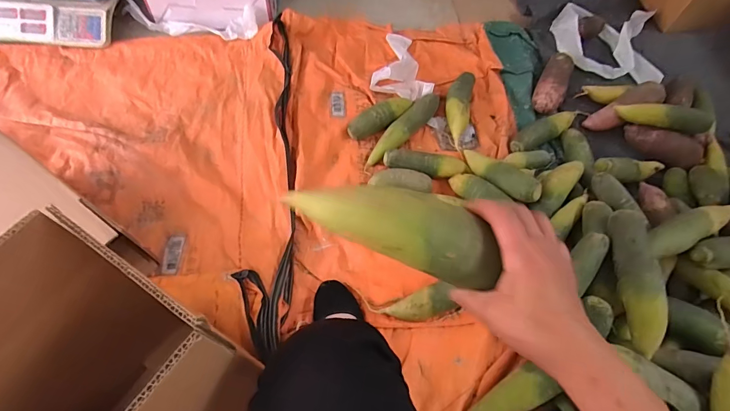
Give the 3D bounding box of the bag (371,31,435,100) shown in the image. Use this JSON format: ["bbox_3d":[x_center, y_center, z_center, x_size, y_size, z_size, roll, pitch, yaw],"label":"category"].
[{"bbox_3d":[0.121,-0.401,1.081,0.159,0.067,0.252,12,61,4],"label":"bag"}]

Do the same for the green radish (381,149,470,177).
[{"bbox_3d":[0.145,-0.098,0.919,0.197,0.058,0.058,6,61,0],"label":"green radish"}]

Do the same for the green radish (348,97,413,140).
[{"bbox_3d":[0.040,-0.222,0.974,0.182,0.048,0.059,-34,68,-20],"label":"green radish"}]

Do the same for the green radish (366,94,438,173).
[{"bbox_3d":[0.093,-0.189,0.968,0.048,0.055,0.286,37,65,16],"label":"green radish"}]

